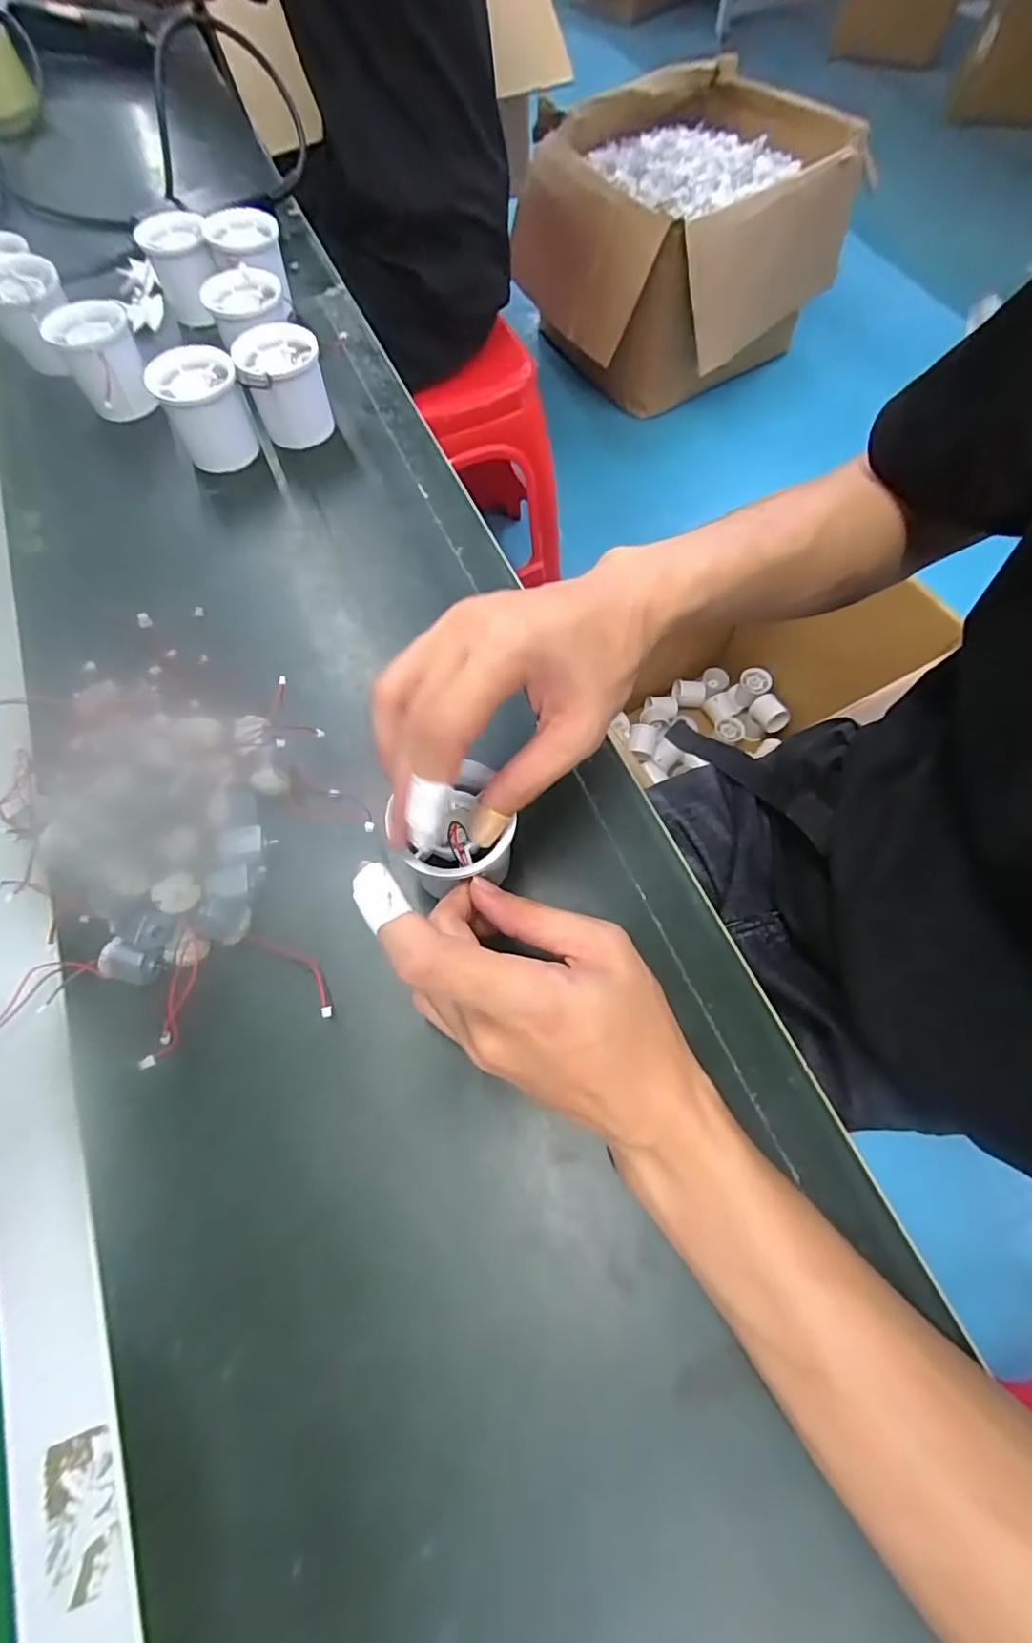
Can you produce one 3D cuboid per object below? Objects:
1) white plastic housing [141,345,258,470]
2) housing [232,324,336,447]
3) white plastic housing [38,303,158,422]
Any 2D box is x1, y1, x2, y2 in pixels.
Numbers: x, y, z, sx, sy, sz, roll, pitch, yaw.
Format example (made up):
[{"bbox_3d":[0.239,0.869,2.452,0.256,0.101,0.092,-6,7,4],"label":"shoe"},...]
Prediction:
[{"bbox_3d":[-0.214,-0.284,0.397,0.055,0.051,0.061,-31,70,-12],"label":"white plastic housing"},{"bbox_3d":[-0.165,-0.310,0.410,0.056,0.051,0.060,-22,68,-8],"label":"housing"},{"bbox_3d":[-0.297,-0.336,0.416,0.058,0.047,0.063,-36,71,-14],"label":"white plastic housing"}]

